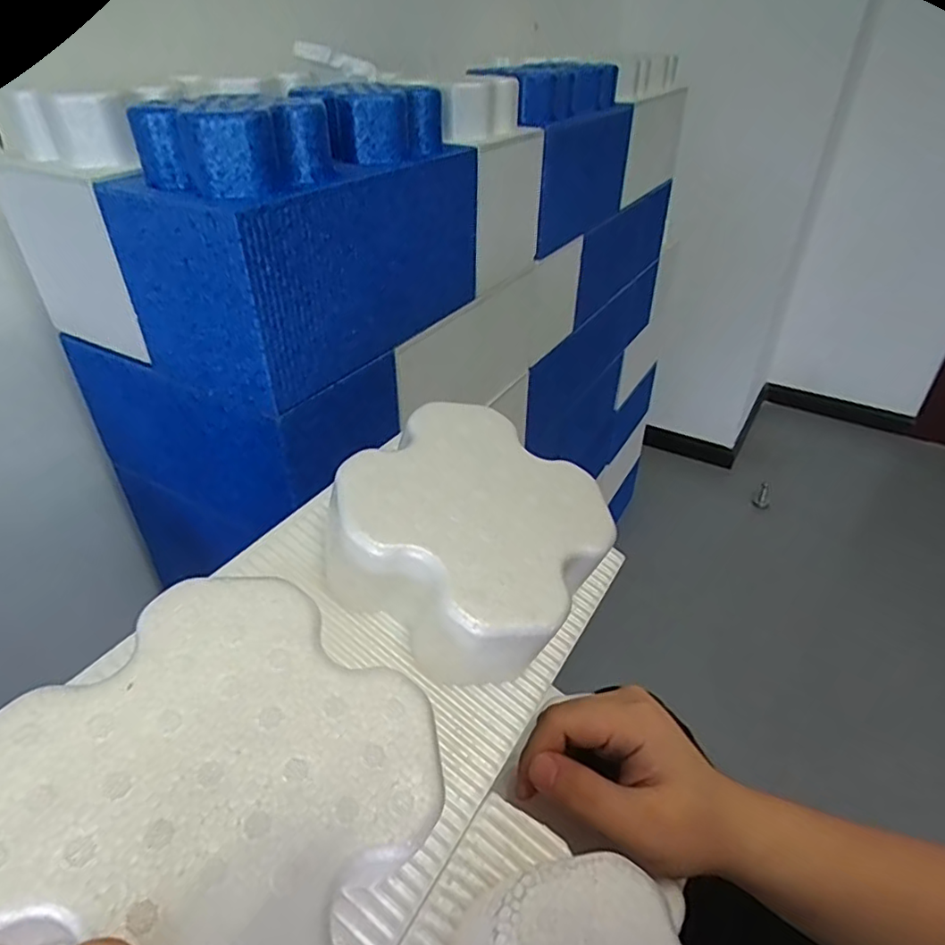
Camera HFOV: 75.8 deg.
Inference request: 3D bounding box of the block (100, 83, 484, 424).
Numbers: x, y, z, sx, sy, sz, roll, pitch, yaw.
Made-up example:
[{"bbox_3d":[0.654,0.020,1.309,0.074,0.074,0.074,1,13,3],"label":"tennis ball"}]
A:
[{"bbox_3d":[-0.132,-0.215,0.534,0.140,0.196,0.293,22,42,27],"label":"block"}]

